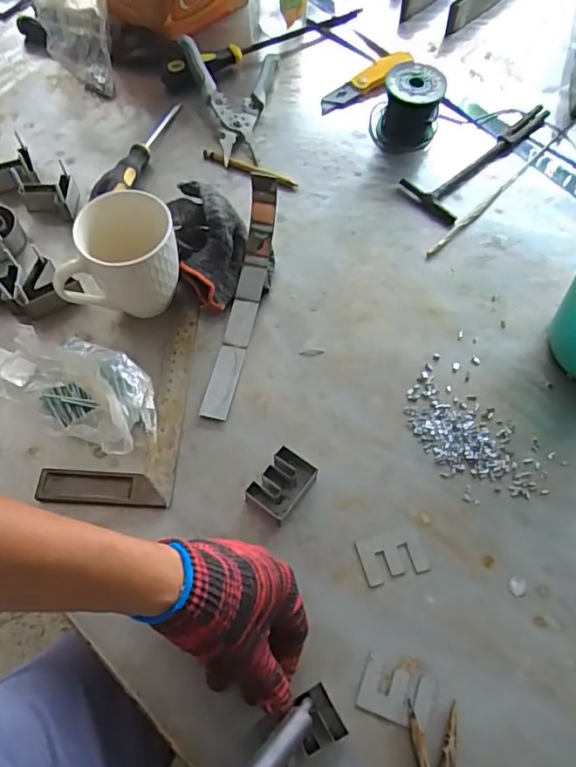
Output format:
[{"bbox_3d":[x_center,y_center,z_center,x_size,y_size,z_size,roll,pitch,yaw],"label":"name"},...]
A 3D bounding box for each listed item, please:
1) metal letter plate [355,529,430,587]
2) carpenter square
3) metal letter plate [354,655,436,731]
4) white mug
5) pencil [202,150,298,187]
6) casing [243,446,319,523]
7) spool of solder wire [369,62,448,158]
[{"bbox_3d":[0.087,0.143,0.461,0.053,0.004,0.036,-13,65,-7],"label":"metal letter plate"},{"bbox_3d":[-0.149,0.007,0.522,0.111,0.009,0.220,5,64,1],"label":"carpenter square"},{"bbox_3d":[0.081,0.233,0.417,0.050,0.005,0.038,19,65,8],"label":"metal letter plate"},{"bbox_3d":[-0.155,-0.113,0.523,0.106,0.108,0.081,-5,64,-4],"label":"white mug"},{"bbox_3d":[-0.045,-0.248,0.643,0.119,0.012,0.012,24,66,10],"label":"pencil"},{"bbox_3d":[-0.005,0.087,0.475,0.038,0.026,0.051,38,69,16],"label":"casing"},{"bbox_3d":[0.141,-0.328,0.661,0.076,0.070,0.079,1,64,-1],"label":"spool of solder wire"}]

